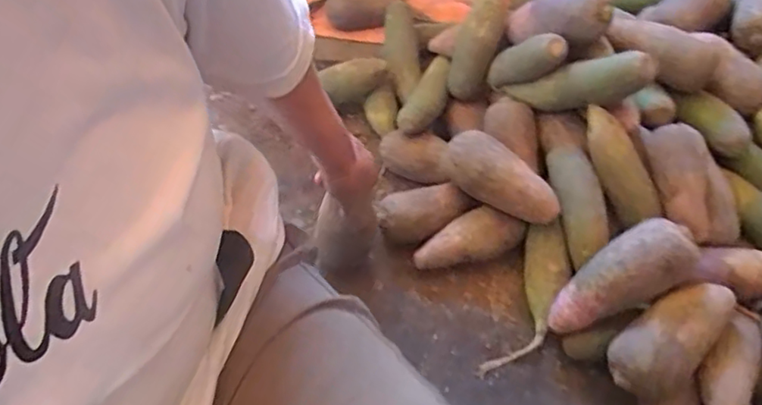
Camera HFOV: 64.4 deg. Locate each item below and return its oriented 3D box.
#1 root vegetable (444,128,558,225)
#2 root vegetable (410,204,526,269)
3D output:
[{"bbox_3d":[0.165,-0.026,0.832,0.170,0.080,0.067,31,61,18],"label":"root vegetable"},{"bbox_3d":[0.122,0.053,0.850,0.161,0.057,0.056,-19,58,3],"label":"root vegetable"}]

